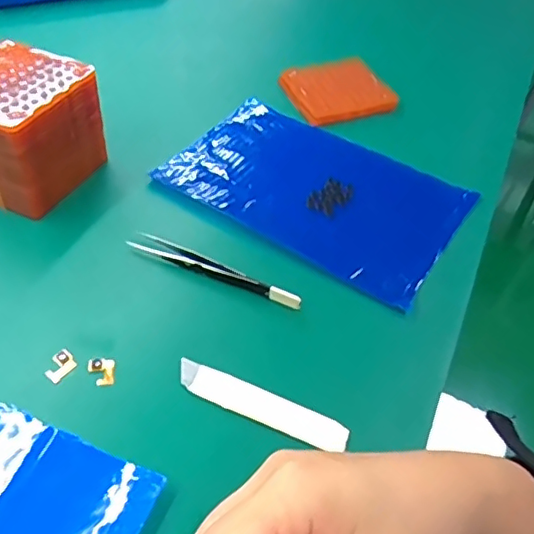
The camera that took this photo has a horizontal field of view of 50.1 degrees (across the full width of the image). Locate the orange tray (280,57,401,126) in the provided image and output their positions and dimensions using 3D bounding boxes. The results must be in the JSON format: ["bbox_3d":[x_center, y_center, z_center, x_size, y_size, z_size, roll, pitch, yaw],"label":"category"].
[{"bbox_3d":[0.068,-0.175,0.557,0.094,0.010,0.087,-16,51,-18],"label":"orange tray"}]

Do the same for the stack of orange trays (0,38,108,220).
[{"bbox_3d":[-0.180,-0.102,0.422,0.085,0.080,0.097,23,50,16],"label":"stack of orange trays"}]

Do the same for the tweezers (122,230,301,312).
[{"bbox_3d":[-0.037,0.002,0.385,0.125,0.007,0.019,24,51,16],"label":"tweezers"}]

